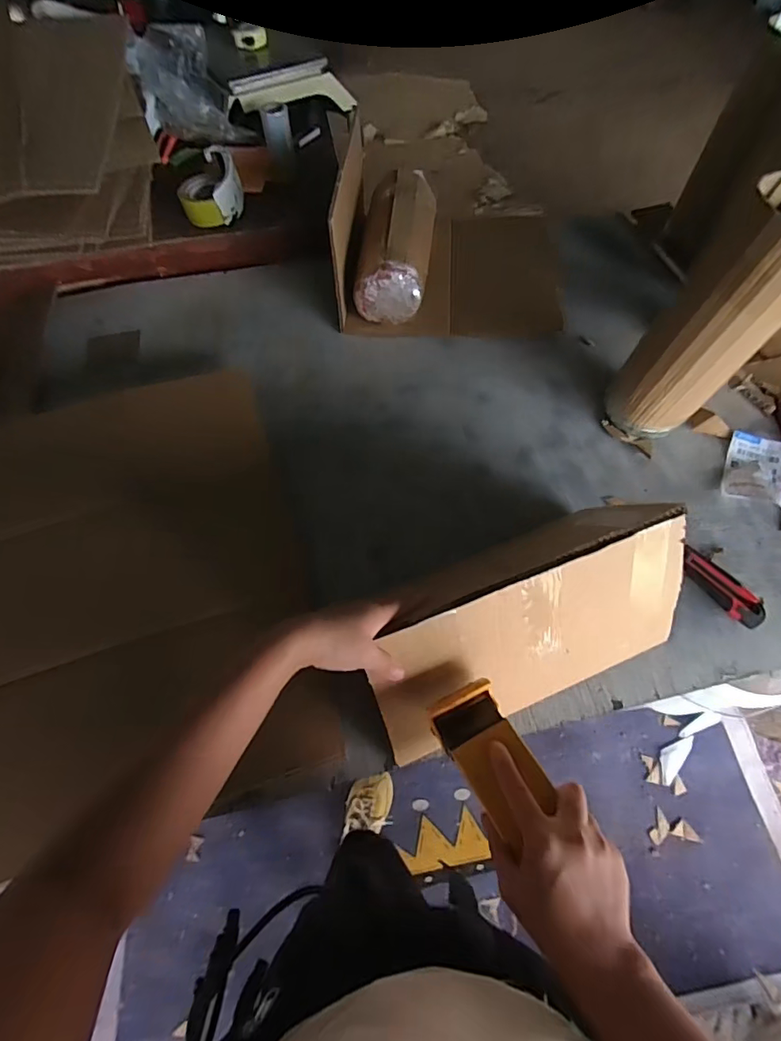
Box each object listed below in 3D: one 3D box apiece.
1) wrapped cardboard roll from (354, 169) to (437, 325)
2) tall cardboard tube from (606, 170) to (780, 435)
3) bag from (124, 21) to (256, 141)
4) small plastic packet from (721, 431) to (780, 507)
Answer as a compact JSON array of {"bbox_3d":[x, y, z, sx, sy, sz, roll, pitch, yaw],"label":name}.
[{"bbox_3d":[0.018,-0.504,0.858,0.123,0.109,0.305,6,62,3],"label":"wrapped cardboard roll"},{"bbox_3d":[0.407,-0.240,0.601,0.136,0.309,0.113,29,66,14],"label":"tall cardboard tube"},{"bbox_3d":[-0.417,-0.892,0.971,0.183,0.142,0.174,-19,64,-10],"label":"bag"},{"bbox_3d":[0.535,-0.079,0.686,0.076,0.016,0.120,22,64,11],"label":"small plastic packet"}]

